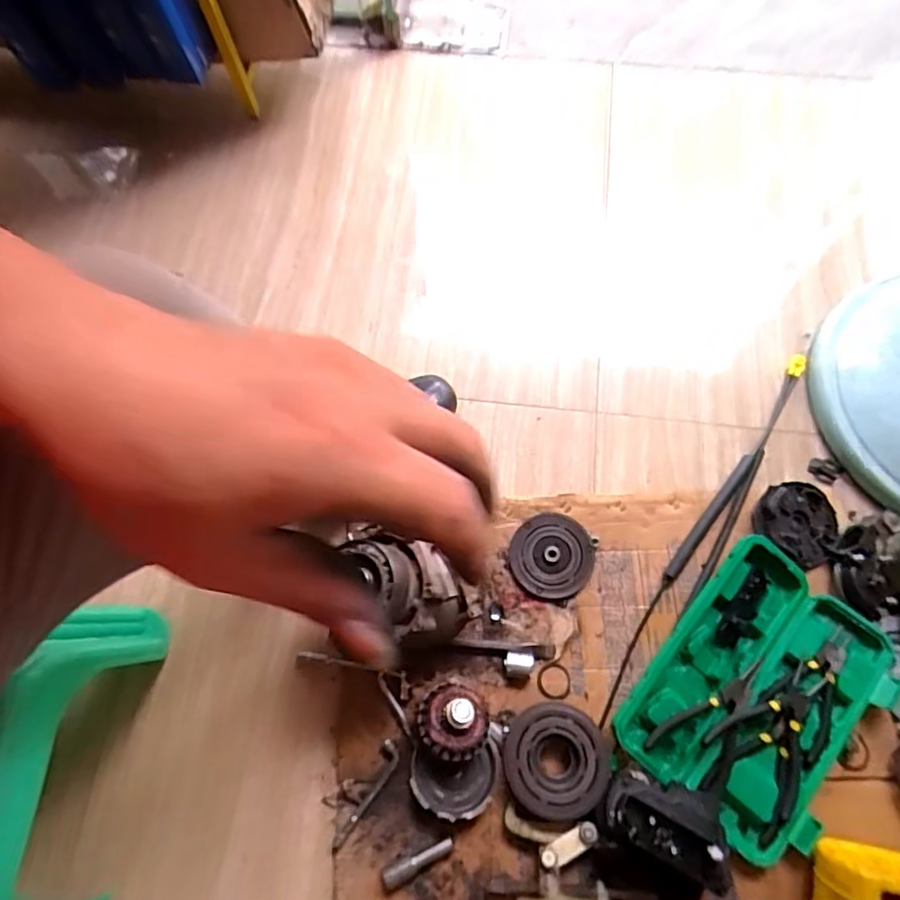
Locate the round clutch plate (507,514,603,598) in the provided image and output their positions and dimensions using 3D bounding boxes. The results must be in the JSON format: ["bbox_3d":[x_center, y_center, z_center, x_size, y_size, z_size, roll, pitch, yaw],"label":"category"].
[{"bbox_3d":[0.129,0.133,0.735,0.102,0.010,0.105,-1,70,2],"label":"round clutch plate"}]

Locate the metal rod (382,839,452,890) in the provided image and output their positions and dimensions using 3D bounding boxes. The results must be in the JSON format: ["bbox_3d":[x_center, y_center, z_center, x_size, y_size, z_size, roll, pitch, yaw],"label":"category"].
[{"bbox_3d":[-0.036,0.443,0.622,0.081,0.016,0.020,-25,71,-6],"label":"metal rod"}]

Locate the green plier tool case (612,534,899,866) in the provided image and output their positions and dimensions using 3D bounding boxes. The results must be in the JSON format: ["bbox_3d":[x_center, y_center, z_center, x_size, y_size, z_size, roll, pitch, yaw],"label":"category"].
[{"bbox_3d":[0.352,0.273,0.656,0.221,0.039,0.292,40,76,15],"label":"green plier tool case"}]

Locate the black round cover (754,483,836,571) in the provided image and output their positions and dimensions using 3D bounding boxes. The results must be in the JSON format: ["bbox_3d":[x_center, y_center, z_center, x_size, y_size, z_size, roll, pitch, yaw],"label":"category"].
[{"bbox_3d":[0.438,0.087,0.727,0.097,0.021,0.097,-1,70,2],"label":"black round cover"}]

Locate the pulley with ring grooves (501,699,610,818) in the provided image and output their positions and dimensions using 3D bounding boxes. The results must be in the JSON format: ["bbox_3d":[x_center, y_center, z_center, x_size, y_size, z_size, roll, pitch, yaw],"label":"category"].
[{"bbox_3d":[0.116,0.341,0.643,0.109,0.042,0.107,-1,70,2],"label":"pulley with ring grooves"}]

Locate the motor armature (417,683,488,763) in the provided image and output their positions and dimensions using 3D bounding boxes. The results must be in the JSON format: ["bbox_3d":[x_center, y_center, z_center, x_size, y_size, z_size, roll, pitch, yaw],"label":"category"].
[{"bbox_3d":[0.003,0.298,0.635,0.074,0.070,0.074,0,72,2],"label":"motor armature"}]

